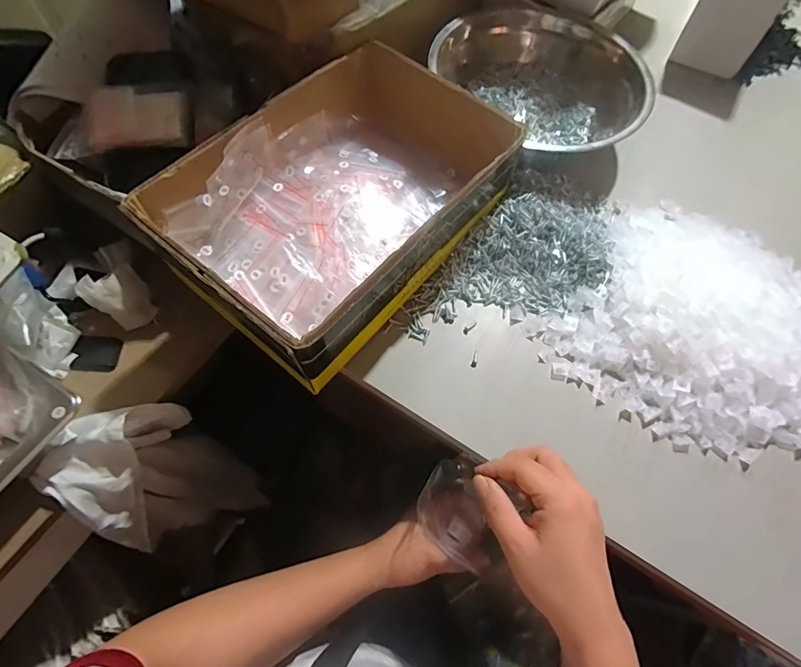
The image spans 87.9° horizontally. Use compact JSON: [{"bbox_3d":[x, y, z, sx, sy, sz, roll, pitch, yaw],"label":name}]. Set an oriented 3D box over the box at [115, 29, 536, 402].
[{"bbox_3d":[-0.056,-0.127,0.396,0.205,0.093,0.294,38,70,13],"label":"box"}]

